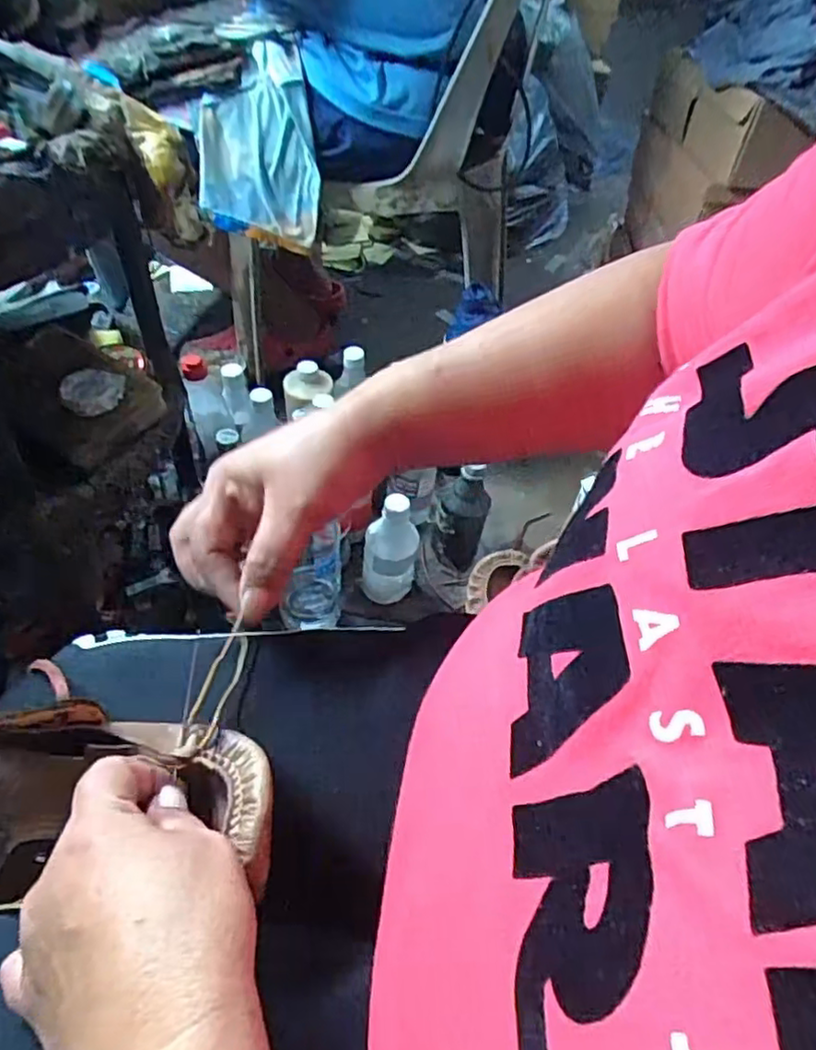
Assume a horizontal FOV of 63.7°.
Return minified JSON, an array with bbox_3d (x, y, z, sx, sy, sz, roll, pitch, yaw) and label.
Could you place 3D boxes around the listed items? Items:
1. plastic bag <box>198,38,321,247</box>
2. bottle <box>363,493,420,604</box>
[{"bbox_3d":[-0.186,-0.459,0.809,0.138,0.198,0.087,-10,51,-14],"label":"plastic bag"},{"bbox_3d":[-0.023,0.041,0.855,0.068,0.159,0.058,5,49,-1],"label":"bottle"}]

